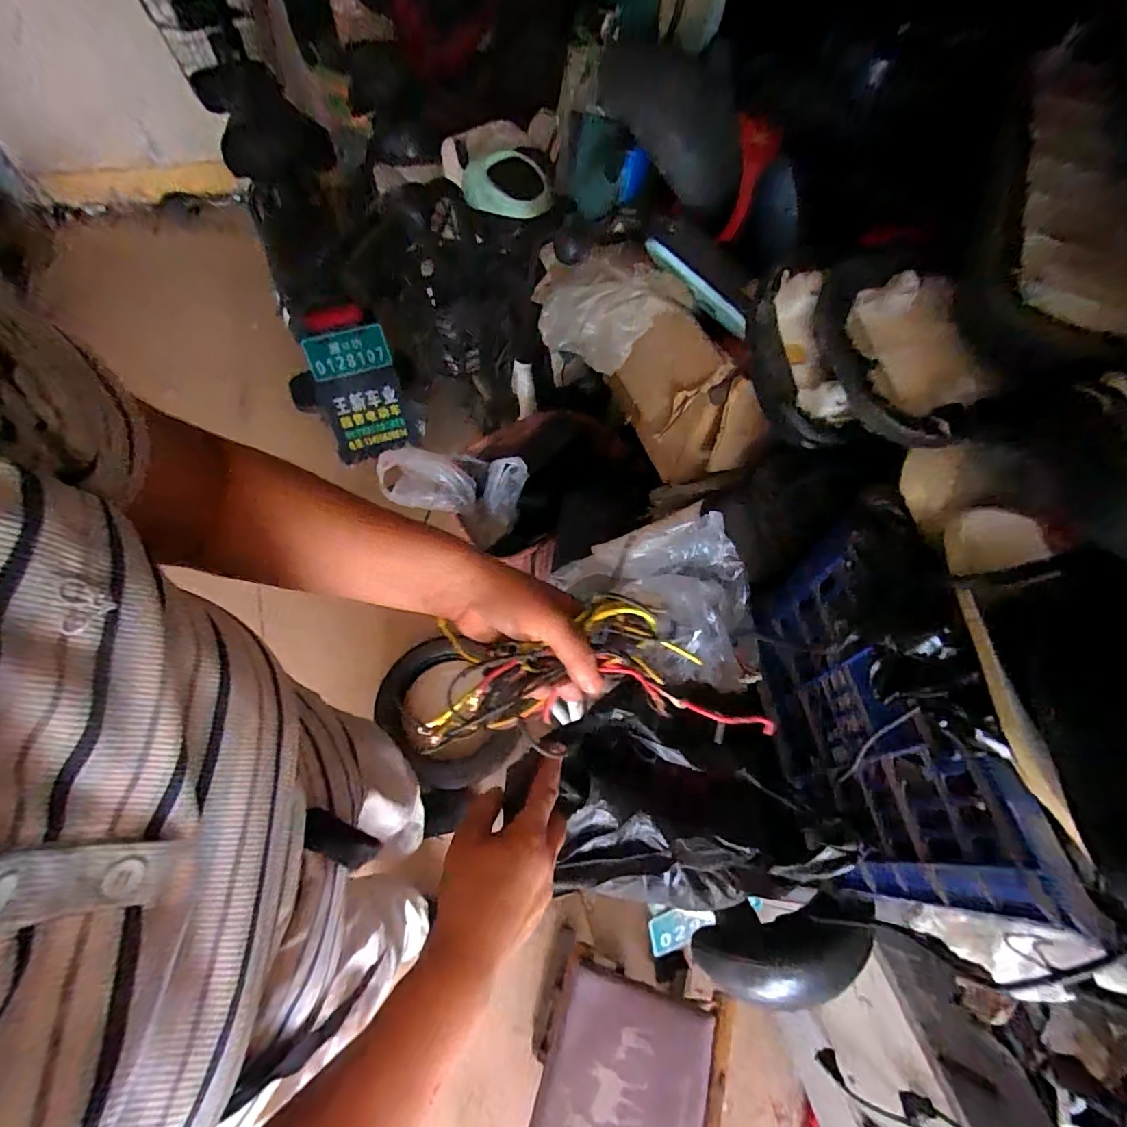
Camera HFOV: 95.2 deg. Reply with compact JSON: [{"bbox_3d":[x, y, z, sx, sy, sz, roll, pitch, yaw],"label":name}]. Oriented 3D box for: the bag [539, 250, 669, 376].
[{"bbox_3d":[0.042,-0.313,0.642,0.161,0.135,0.046,31,63,14],"label":"bag"}]

